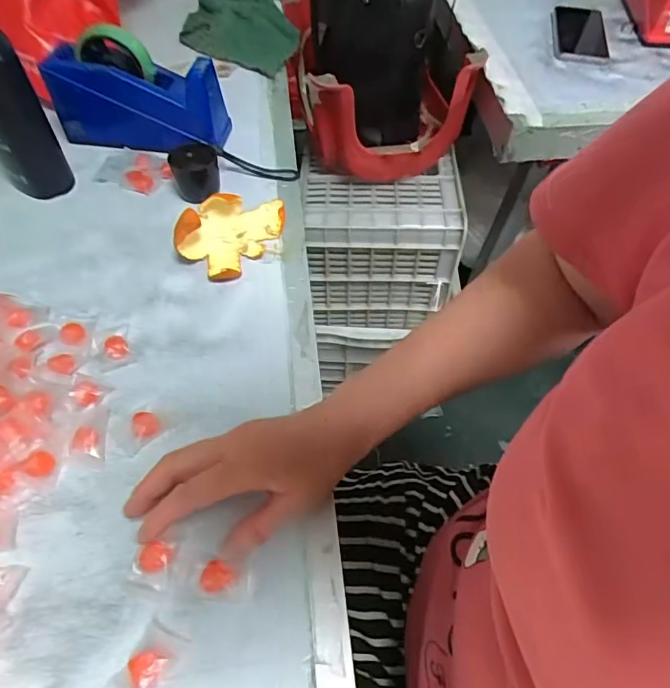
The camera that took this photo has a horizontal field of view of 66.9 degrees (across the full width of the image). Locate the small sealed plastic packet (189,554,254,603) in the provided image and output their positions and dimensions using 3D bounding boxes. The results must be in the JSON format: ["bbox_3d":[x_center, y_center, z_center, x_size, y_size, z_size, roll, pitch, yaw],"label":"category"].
[{"bbox_3d":[-0.078,0.161,0.347,0.044,0.017,0.026,7,54,5],"label":"small sealed plastic packet"}]

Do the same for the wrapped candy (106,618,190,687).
[{"bbox_3d":[-0.119,0.203,0.315,0.033,0.017,0.050,27,58,18],"label":"wrapped candy"}]

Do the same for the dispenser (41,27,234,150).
[{"bbox_3d":[-0.243,-0.306,0.619,0.211,0.117,0.056,7,54,5],"label":"dispenser"}]

